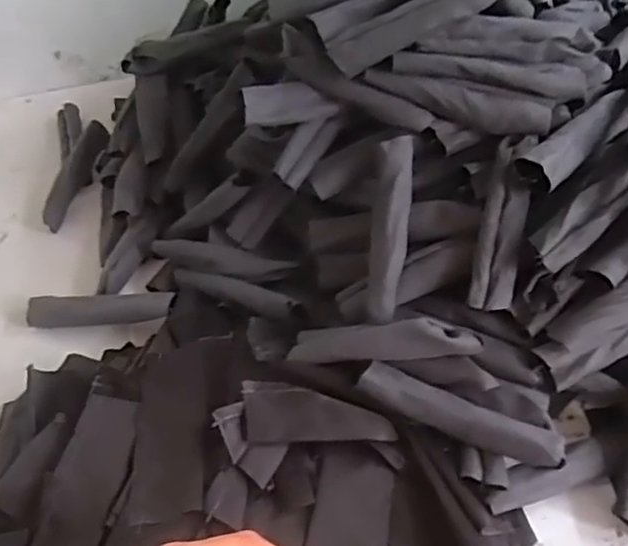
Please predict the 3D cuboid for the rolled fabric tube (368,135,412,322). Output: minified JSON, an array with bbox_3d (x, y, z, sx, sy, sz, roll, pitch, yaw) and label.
[{"bbox_3d":[0.061,-0.036,0.527,0.029,0.015,0.144,6,89,11],"label":"rolled fabric tube"}]

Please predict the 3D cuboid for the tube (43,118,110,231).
[{"bbox_3d":[-0.277,-0.115,0.753,0.027,0.030,0.144,11,64,15],"label":"tube"}]

